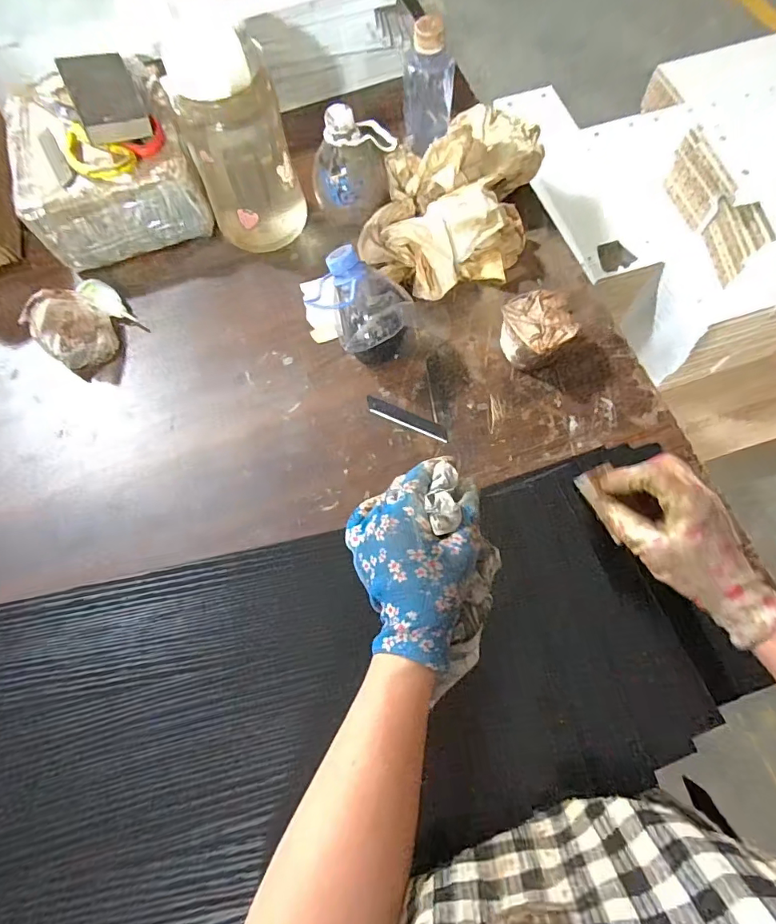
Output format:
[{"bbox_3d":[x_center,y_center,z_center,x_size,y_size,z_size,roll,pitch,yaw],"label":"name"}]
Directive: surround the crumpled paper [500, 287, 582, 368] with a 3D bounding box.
[{"bbox_3d":[0.162,-0.143,0.534,0.076,0.062,0.073,33,73,11],"label":"crumpled paper"}]

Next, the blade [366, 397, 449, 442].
[{"bbox_3d":[0.021,-0.049,0.535,0.100,0.004,0.018,24,74,10],"label":"blade"}]

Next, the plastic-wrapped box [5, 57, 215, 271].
[{"bbox_3d":[-0.346,-0.365,0.596,0.215,0.119,0.185,-12,71,-5],"label":"plastic-wrapped box"}]

